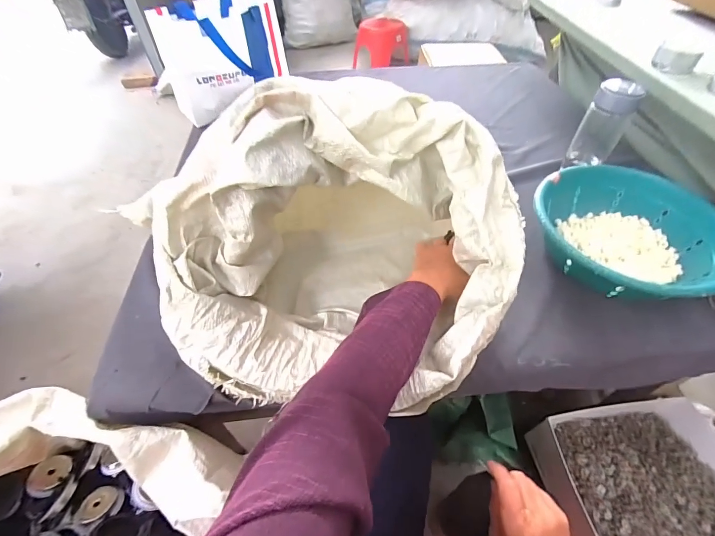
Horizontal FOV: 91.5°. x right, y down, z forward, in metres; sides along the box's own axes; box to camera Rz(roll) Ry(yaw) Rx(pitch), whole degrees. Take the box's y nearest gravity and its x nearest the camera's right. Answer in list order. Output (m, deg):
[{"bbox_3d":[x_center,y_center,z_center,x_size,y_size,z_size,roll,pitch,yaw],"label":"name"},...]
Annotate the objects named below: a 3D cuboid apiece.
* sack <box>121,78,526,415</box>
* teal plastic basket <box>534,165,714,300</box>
[{"bbox_3d":[-0.009,-0.028,0.406,0.346,0.265,0.355,25,54,20],"label":"sack"},{"bbox_3d":[0.400,-0.048,0.531,0.253,0.078,0.251,22,53,19],"label":"teal plastic basket"}]

